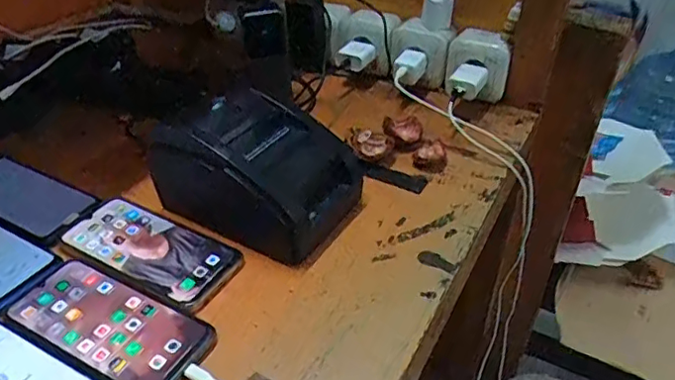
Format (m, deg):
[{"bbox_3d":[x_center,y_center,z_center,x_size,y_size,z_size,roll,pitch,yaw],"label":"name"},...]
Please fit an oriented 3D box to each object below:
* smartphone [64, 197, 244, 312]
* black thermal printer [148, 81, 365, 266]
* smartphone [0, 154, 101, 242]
[{"bbox_3d":[-0.176,0.053,0.527,0.173,0.006,0.079,21,41,23],"label":"smartphone"},{"bbox_3d":[-0.075,-0.025,0.555,0.174,0.105,0.121,20,40,21],"label":"black thermal printer"},{"bbox_3d":[-0.332,0.003,0.584,0.163,0.005,0.077,19,40,20],"label":"smartphone"}]

